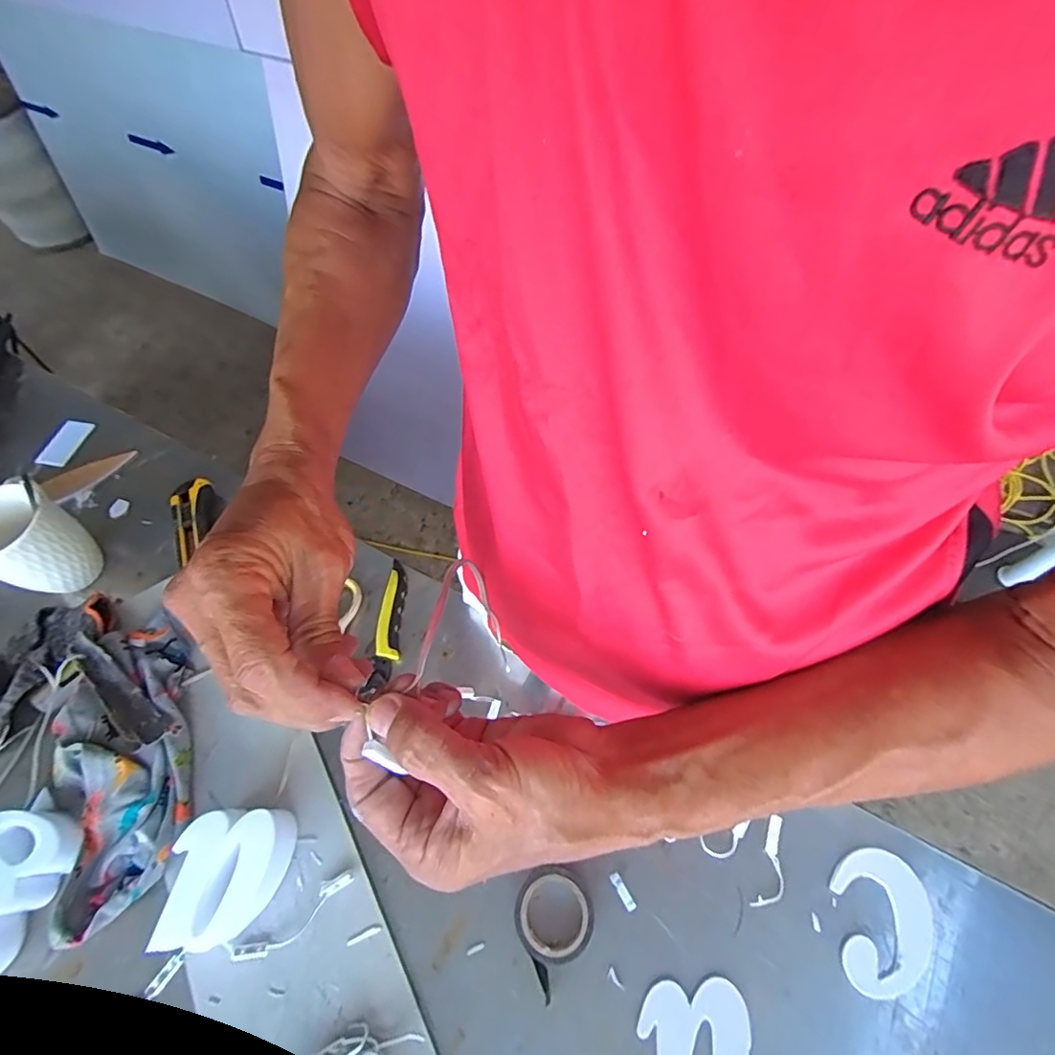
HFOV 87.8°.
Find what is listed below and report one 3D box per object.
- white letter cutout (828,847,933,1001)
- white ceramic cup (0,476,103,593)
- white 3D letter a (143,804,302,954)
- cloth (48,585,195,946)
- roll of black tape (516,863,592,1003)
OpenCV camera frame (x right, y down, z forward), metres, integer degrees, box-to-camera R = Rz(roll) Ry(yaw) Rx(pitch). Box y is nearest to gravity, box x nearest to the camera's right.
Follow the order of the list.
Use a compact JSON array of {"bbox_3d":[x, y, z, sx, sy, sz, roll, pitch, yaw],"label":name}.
[{"bbox_3d":[0.253,0.278,0.387,0.063,0.009,0.084,1,60,5],"label":"white letter cutout"},{"bbox_3d":[-0.485,0.017,0.542,0.078,0.116,0.082,-1,59,2],"label":"white ceramic cup"},{"bbox_3d":[-0.221,0.260,0.410,0.069,0.045,0.084,-4,59,2],"label":"white 3D letter a"},{"bbox_3d":[-0.350,0.179,0.469,0.108,0.047,0.276,-19,60,-7],"label":"cloth"},{"bbox_3d":[0.016,0.283,0.394,0.056,0.024,0.066,39,69,23],"label":"roll of black tape"}]

